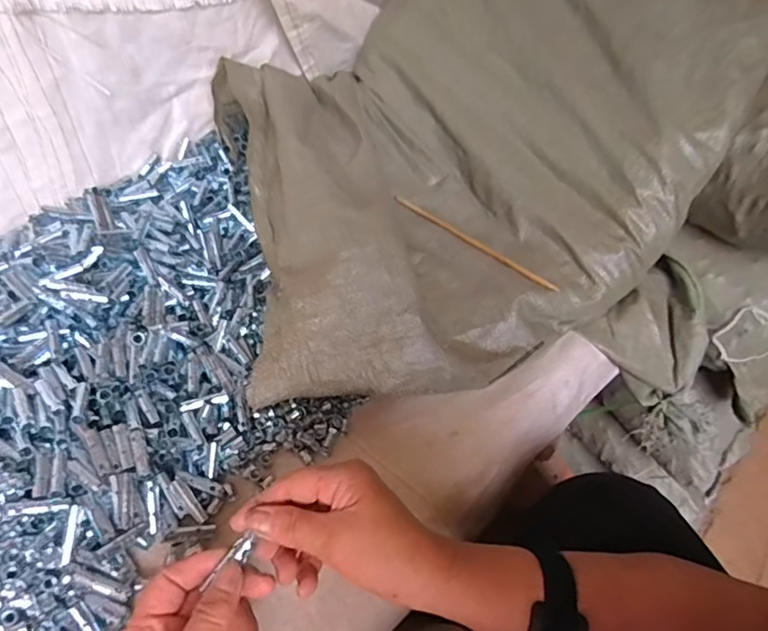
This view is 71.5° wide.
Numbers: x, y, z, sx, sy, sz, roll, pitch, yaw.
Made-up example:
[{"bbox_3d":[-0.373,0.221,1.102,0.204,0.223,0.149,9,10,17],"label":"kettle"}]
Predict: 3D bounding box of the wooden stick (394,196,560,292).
[{"bbox_3d":[0.097,-0.082,0.591,0.210,0.013,0.011,34,56,23],"label":"wooden stick"}]

